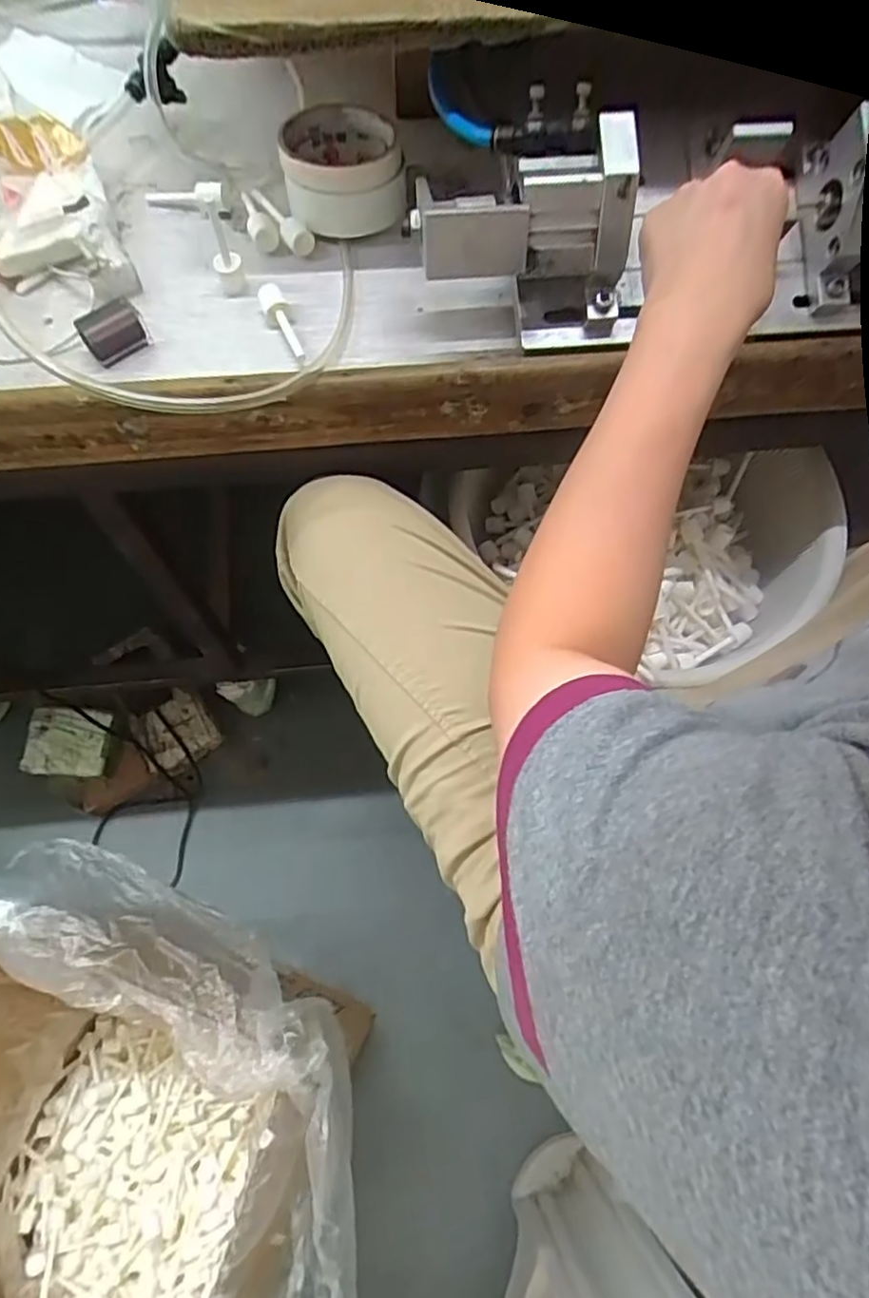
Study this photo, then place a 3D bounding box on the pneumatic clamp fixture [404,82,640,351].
[{"bbox_3d":[0.057,-0.255,0.419,0.140,0.097,0.076,-3,69,-2],"label":"pneumatic clamp fixture"}]

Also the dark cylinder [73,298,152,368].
[{"bbox_3d":[-0.217,-0.215,0.456,0.041,0.031,0.024,-30,72,-12],"label":"dark cylinder"}]

